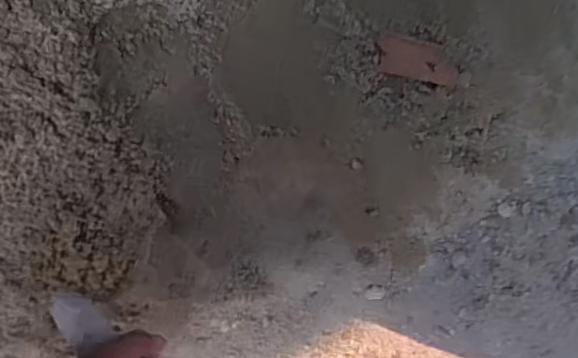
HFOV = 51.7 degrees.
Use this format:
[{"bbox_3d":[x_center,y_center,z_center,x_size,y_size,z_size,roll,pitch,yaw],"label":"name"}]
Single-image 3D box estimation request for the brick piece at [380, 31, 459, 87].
[{"bbox_3d":[0.131,-0.119,0.600,0.087,0.013,0.039,10,94,-8],"label":"brick piece"}]

